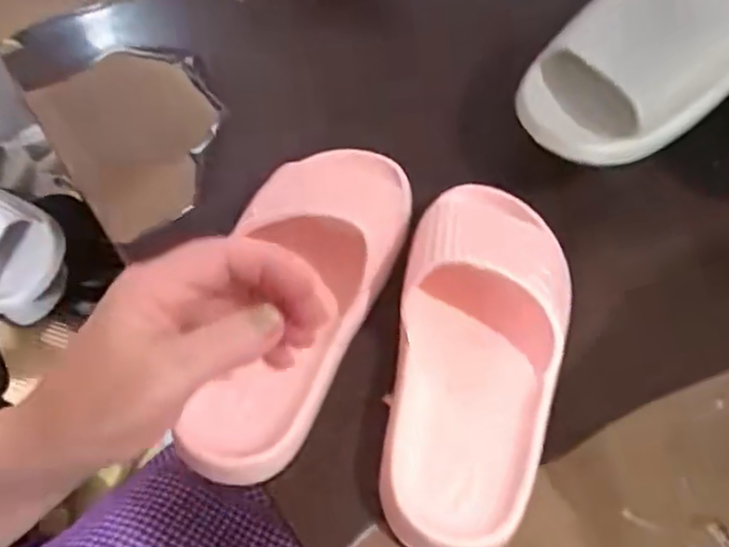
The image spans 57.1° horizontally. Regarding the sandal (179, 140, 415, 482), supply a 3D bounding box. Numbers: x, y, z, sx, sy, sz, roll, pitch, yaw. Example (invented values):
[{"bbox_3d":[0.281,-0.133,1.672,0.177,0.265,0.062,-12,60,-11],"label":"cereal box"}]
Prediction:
[{"bbox_3d":[-0.038,0.005,0.401,0.092,0.062,0.236,16,63,8],"label":"sandal"}]

